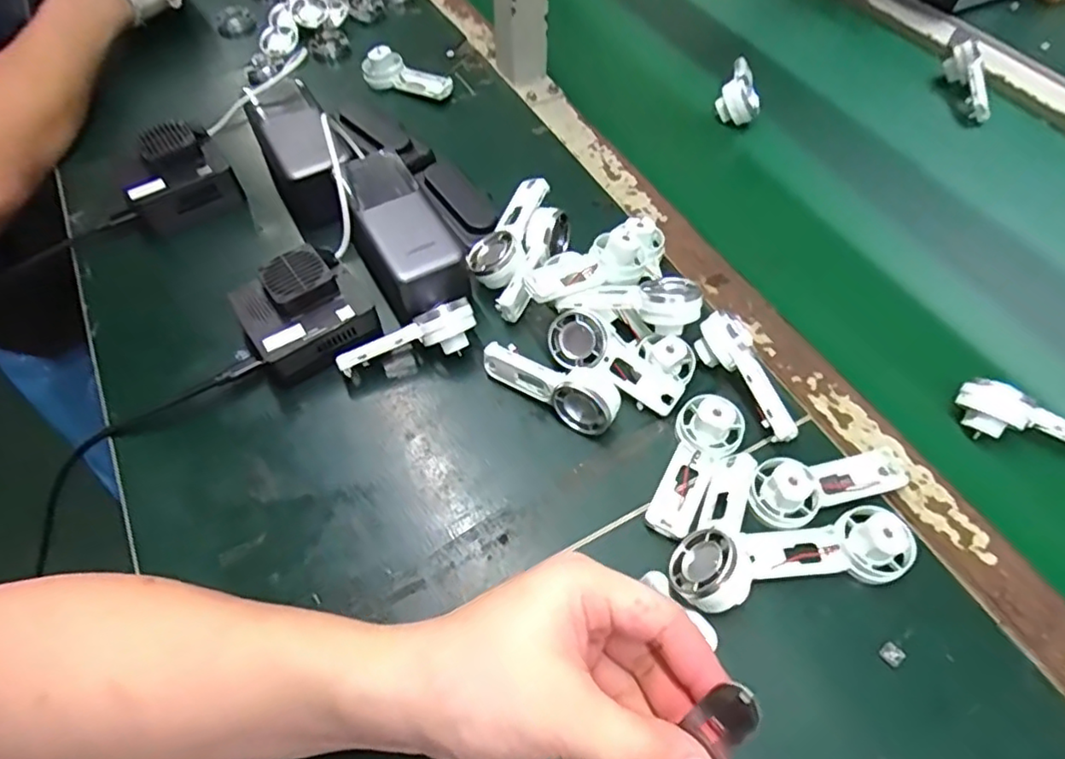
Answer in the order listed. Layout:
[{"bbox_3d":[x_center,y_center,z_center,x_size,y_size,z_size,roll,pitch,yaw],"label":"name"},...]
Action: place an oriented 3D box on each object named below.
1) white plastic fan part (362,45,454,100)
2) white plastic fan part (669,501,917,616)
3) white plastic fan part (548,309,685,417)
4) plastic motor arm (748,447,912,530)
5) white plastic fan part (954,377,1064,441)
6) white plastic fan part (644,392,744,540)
[{"bbox_3d":[-0.119,-0.290,0.588,0.086,0.028,0.036,14,57,9],"label":"white plastic fan part"},{"bbox_3d":[0.138,0.096,0.334,0.124,0.033,0.040,-9,56,-6],"label":"white plastic fan part"},{"bbox_3d":[0.054,-0.013,0.406,0.093,0.023,0.038,30,93,9],"label":"white plastic fan part"},{"bbox_3d":[0.173,0.060,0.360,0.102,0.029,0.034,-12,57,-8],"label":"plastic motor arm"},{"bbox_3d":[0.314,0.031,0.383,0.094,0.026,0.024,27,60,17],"label":"white plastic fan part"},{"bbox_3d":[0.095,0.051,0.368,0.037,0.018,0.088,25,72,16],"label":"white plastic fan part"}]

